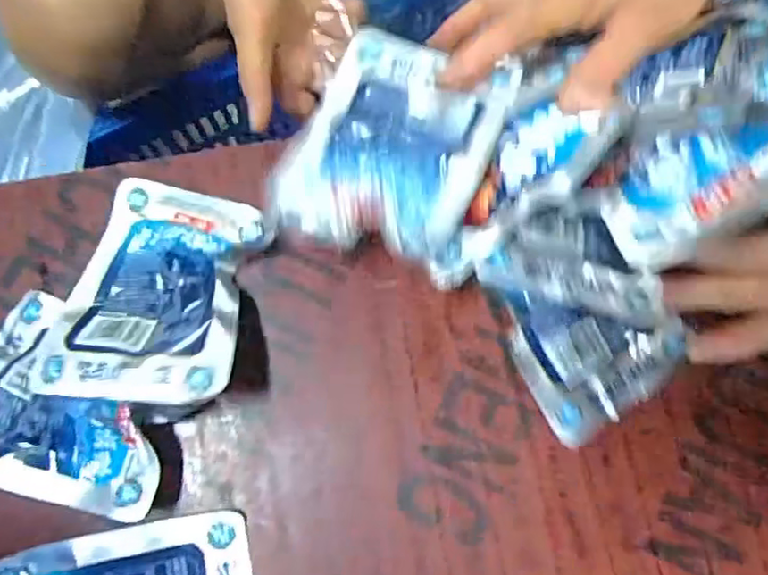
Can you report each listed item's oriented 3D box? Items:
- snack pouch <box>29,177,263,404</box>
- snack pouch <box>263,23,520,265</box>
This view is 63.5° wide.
[{"bbox_3d":[-0.116,0.001,0.319,0.097,0.018,0.120,8,62,13],"label":"snack pouch"},{"bbox_3d":[0.005,-0.077,0.325,0.097,0.023,0.126,25,79,5],"label":"snack pouch"}]

